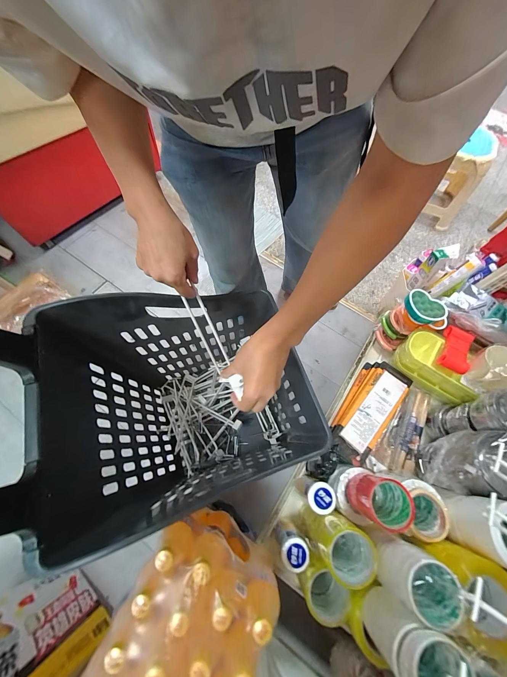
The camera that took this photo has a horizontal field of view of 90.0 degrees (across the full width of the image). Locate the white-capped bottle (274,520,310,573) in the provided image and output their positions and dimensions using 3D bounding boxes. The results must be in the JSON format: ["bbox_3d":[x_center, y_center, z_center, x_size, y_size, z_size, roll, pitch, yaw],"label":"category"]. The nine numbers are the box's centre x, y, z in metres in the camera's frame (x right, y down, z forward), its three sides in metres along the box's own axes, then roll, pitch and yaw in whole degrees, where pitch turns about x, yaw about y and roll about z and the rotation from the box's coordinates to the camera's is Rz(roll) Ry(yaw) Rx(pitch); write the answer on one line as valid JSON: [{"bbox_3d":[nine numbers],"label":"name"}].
[{"bbox_3d":[0.088,0.495,0.615,0.060,0.148,0.064,-15,69,-8],"label":"white-capped bottle"}]

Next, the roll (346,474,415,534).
[{"bbox_3d":[0.269,0.349,0.553,0.088,0.129,0.091,1,68,-2],"label":"roll"}]

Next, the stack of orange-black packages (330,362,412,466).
[{"bbox_3d":[0.359,0.217,0.790,0.140,0.080,0.319,36,71,12],"label":"stack of orange-black packages"}]

